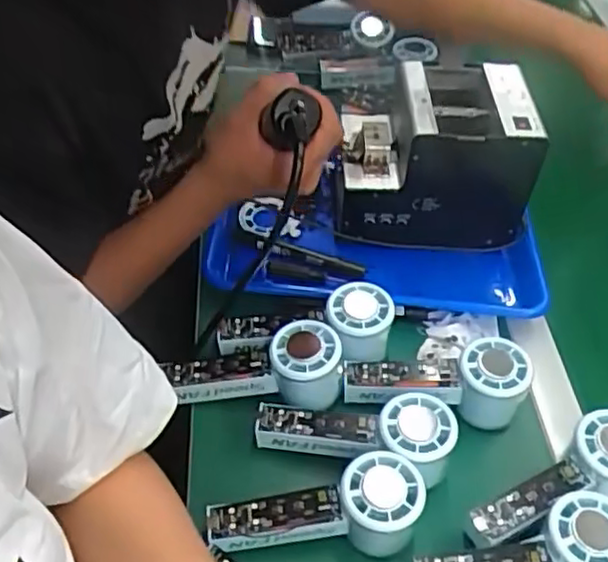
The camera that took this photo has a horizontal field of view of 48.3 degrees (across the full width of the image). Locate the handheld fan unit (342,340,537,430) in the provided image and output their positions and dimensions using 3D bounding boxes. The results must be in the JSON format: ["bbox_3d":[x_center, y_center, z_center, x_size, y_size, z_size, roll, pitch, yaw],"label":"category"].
[{"bbox_3d":[0.108,0.086,0.553,0.146,0.056,0.051,-1,47,-6],"label":"handheld fan unit"}]

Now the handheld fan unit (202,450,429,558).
[{"bbox_3d":[0.009,0.166,0.473,0.143,0.059,0.050,-9,48,-13],"label":"handheld fan unit"}]

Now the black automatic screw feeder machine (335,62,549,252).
[{"bbox_3d":[0.128,-0.130,0.674,0.178,0.134,0.126,3,46,-2],"label":"black automatic screw feeder machine"}]

